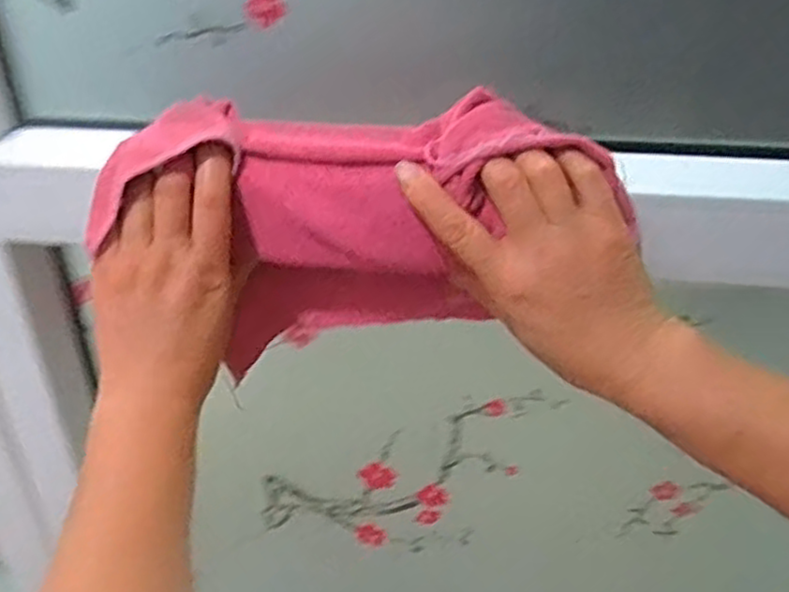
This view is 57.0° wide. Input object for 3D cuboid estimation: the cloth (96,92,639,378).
[{"bbox_3d":[-0.021,-0.032,0.429,0.258,0.154,0.061,0,32,2],"label":"cloth"}]

